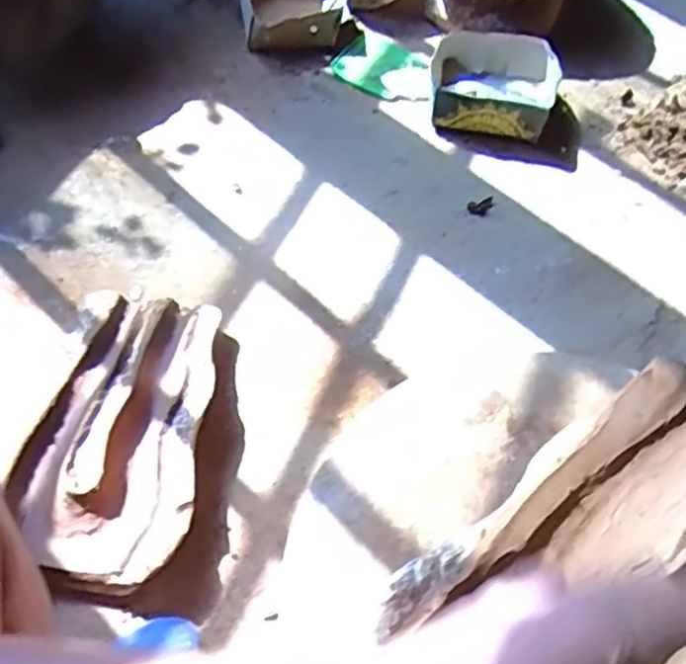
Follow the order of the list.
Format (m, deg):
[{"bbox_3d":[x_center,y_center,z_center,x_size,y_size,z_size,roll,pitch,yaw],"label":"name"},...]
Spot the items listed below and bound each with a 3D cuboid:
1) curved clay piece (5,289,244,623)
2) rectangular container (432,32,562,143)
[{"bbox_3d":[-0.243,0.124,0.844,0.243,0.067,0.381,5,57,2],"label":"curved clay piece"},{"bbox_3d":[0.254,-0.415,1.212,0.210,0.068,0.204,10,57,5],"label":"rectangular container"}]

